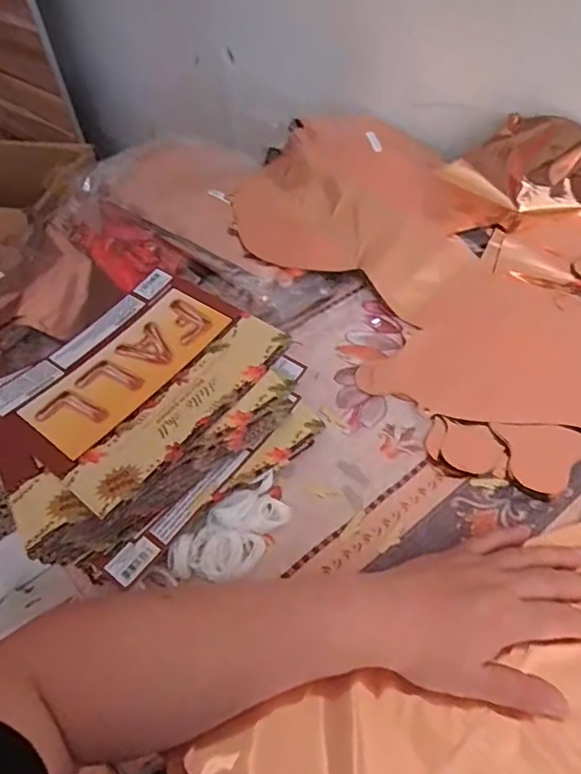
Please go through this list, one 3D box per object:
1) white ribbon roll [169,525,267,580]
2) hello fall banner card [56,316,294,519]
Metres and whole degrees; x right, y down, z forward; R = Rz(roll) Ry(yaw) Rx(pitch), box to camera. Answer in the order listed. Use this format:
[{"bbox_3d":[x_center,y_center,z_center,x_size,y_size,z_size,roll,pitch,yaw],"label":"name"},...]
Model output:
[{"bbox_3d":[-0.051,0.117,0.374,0.060,0.025,0.034,-3,52,4],"label":"white ribbon roll"},{"bbox_3d":[-0.078,0.015,0.401,0.052,0.007,0.194,31,61,23],"label":"hello fall banner card"}]

